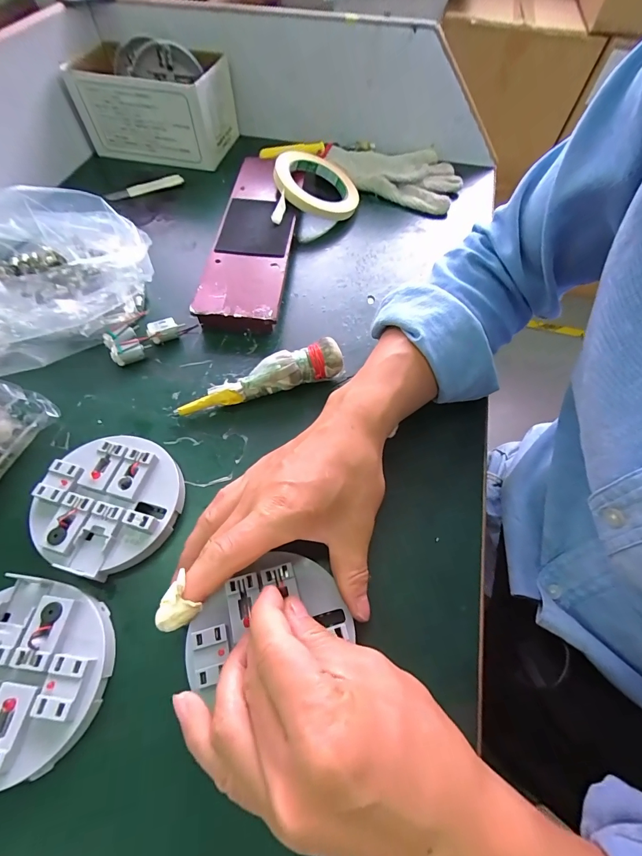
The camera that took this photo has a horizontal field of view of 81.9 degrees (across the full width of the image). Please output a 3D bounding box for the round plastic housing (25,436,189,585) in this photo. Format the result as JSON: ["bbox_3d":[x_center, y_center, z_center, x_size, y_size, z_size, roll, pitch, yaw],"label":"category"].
[{"bbox_3d":[-0.157,0.055,0.279,0.099,0.027,0.099,0,60,-1],"label":"round plastic housing"}]

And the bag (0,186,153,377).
[{"bbox_3d":[-0.279,-0.148,0.358,0.173,0.071,0.194,40,70,17],"label":"bag"}]

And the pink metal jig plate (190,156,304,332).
[{"bbox_3d":[-0.072,-0.225,0.428,0.081,0.027,0.284,5,60,2],"label":"pink metal jig plate"}]

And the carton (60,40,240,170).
[{"bbox_3d":[-0.227,-0.454,0.516,0.188,0.108,0.119,11,60,6],"label":"carton"}]

